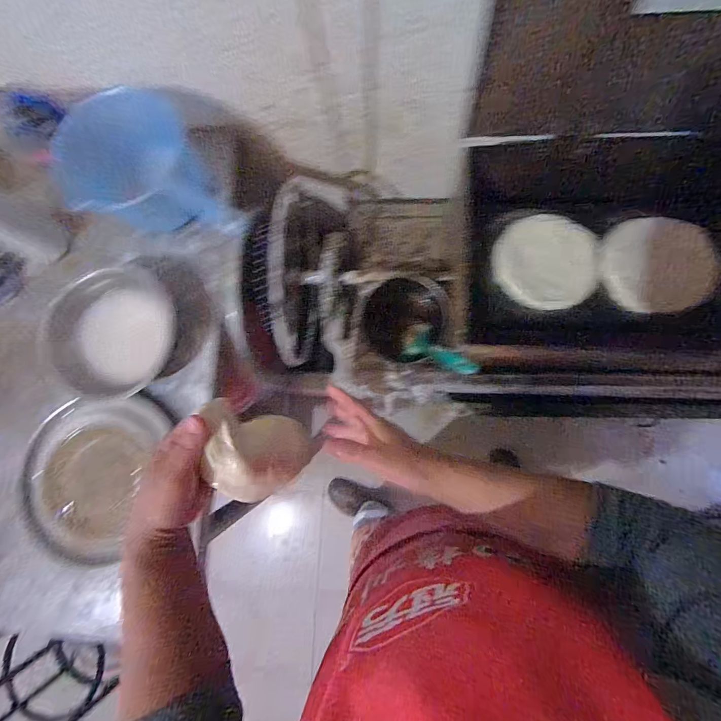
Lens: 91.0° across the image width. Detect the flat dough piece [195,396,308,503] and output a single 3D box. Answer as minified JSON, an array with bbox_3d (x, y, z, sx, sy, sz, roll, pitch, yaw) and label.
[{"bbox_3d":[-0.108,0.096,0.373,0.051,0.146,0.085,-28,53,19],"label":"flat dough piece"}]

